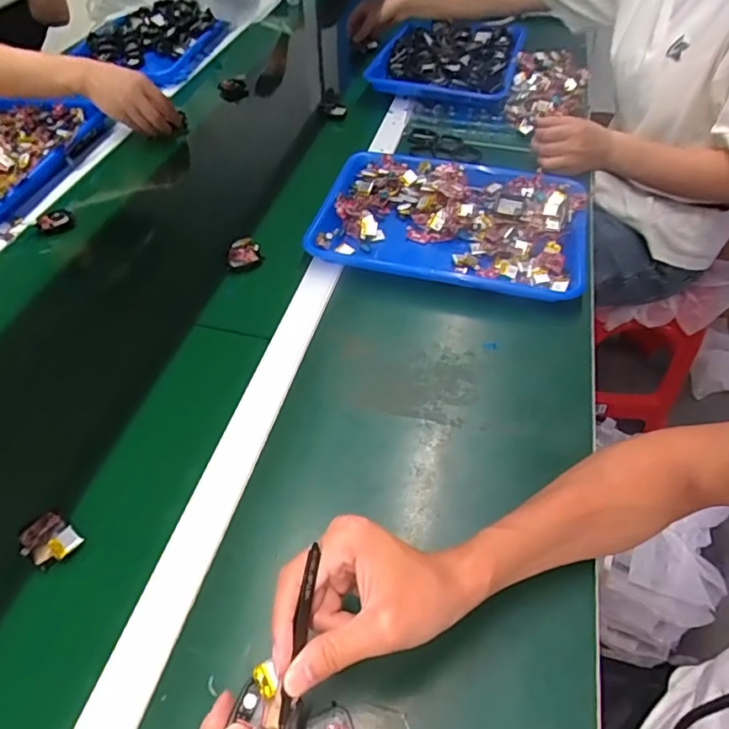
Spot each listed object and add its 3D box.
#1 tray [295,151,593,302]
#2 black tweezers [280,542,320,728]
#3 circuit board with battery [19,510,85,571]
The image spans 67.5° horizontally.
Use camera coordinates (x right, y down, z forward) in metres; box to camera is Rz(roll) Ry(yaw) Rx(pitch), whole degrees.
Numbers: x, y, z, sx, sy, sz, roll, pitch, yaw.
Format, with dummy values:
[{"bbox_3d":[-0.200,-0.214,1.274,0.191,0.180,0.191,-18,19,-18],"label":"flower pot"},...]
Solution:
[{"bbox_3d":[0.114,-0.190,0.713,0.339,0.035,0.246,10,51,12],"label":"tray"},{"bbox_3d":[-0.038,0.159,0.317,0.006,0.007,0.100,8,79,11],"label":"black tweezers"},{"bbox_3d":[-0.256,0.145,0.445,0.045,0.015,0.036,24,55,22],"label":"circuit board with battery"}]

